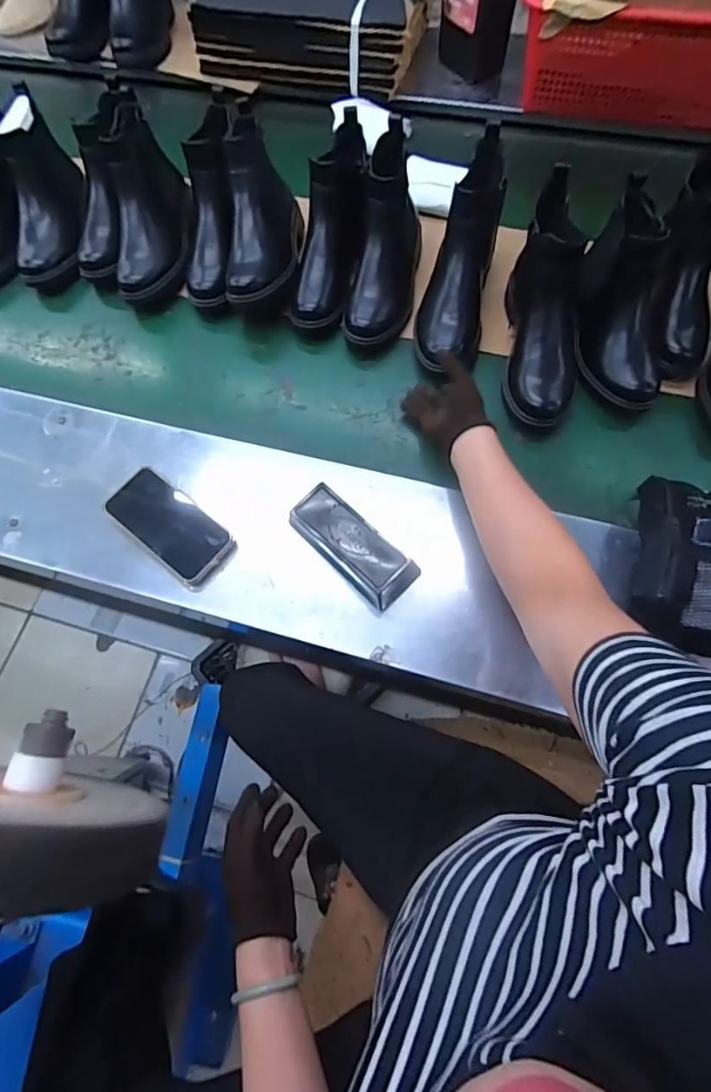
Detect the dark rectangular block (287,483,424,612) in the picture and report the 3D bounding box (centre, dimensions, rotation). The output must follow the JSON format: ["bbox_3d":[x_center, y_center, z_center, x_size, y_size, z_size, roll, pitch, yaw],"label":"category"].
[{"bbox_3d":[-0.004,0.001,0.571,0.067,0.051,0.155,-43,72,-13],"label":"dark rectangular block"}]

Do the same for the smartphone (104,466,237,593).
[{"bbox_3d":[-0.225,-0.024,0.602,0.161,0.016,0.079,40,87,12],"label":"smartphone"}]

